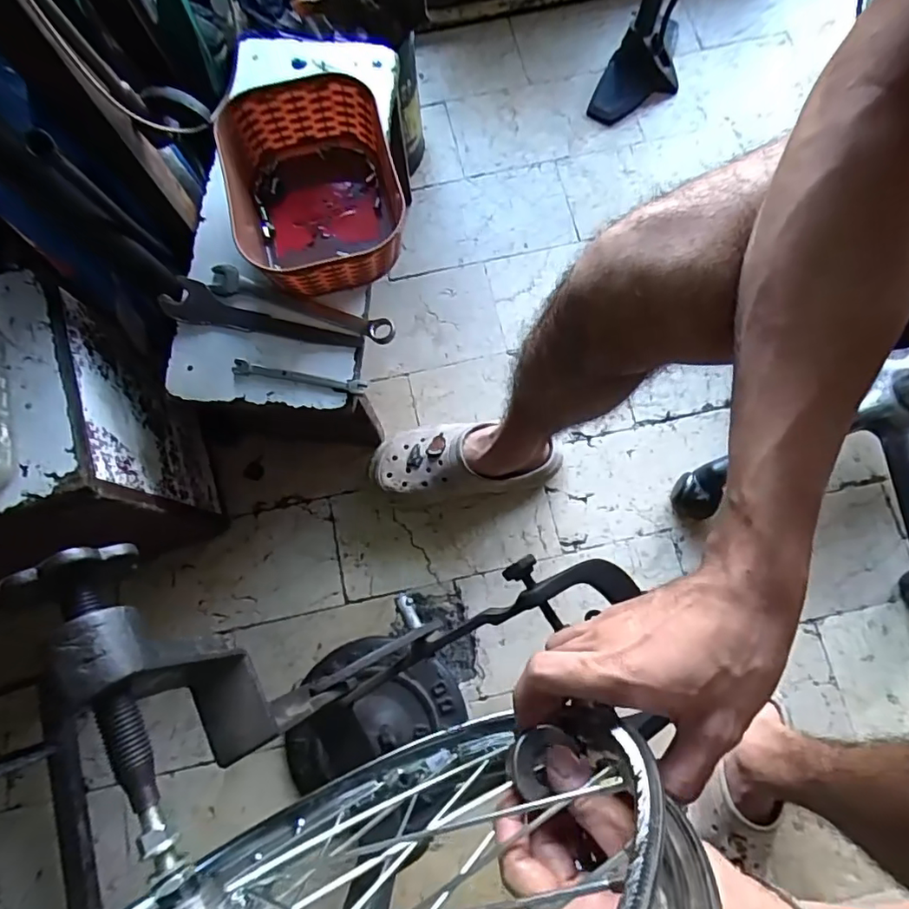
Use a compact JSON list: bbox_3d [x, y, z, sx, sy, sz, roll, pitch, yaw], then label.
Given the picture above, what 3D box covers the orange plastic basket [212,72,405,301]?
[{"bbox_3d":[-0.143,-0.264,0.558,0.166,0.070,0.206,-11,76,-2],"label":"orange plastic basket"}]

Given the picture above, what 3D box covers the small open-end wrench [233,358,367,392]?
[{"bbox_3d":[-0.155,-0.079,0.545,0.132,0.007,0.015,7,76,2],"label":"small open-end wrench"}]

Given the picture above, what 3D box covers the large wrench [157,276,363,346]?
[{"bbox_3d":[-0.198,-0.136,0.558,0.203,0.013,0.042,17,77,5],"label":"large wrench"}]

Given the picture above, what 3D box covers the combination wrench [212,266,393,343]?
[{"bbox_3d":[-0.157,-0.154,0.561,0.198,0.006,0.029,18,77,5],"label":"combination wrench"}]

